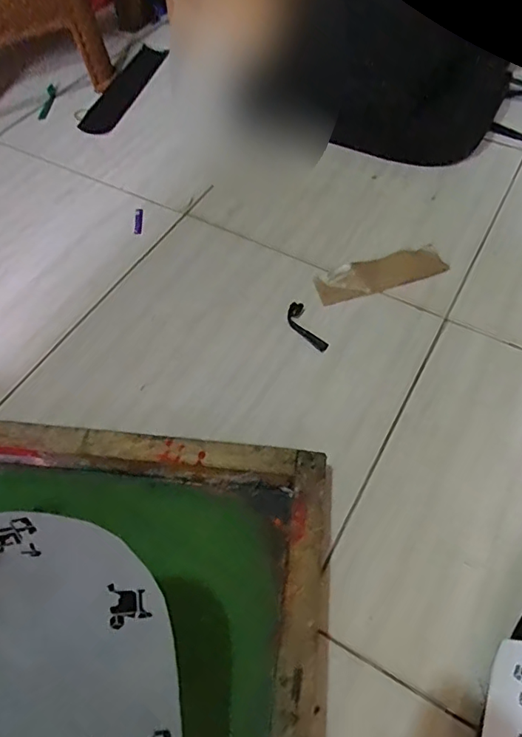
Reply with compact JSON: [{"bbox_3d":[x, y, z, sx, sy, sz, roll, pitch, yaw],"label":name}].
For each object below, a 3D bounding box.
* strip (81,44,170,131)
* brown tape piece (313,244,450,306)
[{"bbox_3d":[-0.255,-0.537,0.980,0.071,0.007,0.305,12,57,9],"label":"strip"},{"bbox_3d":[0.159,-0.126,0.692,0.176,0.011,0.053,-16,57,-9],"label":"brown tape piece"}]

